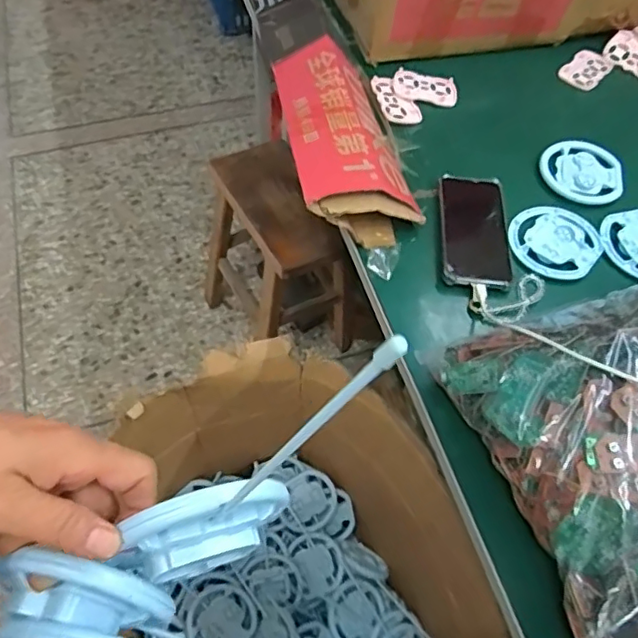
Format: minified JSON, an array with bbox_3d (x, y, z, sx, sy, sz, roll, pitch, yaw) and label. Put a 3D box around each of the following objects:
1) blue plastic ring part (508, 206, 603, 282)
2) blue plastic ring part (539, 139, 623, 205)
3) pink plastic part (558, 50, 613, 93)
[{"bbox_3d":[0.277,-0.093,0.685,0.100,0.006,0.114,39,63,19],"label":"blue plastic ring part"},{"bbox_3d":[0.335,-0.190,0.746,0.098,0.008,0.108,14,58,6],"label":"blue plastic ring part"},{"bbox_3d":[0.400,-0.374,0.878,0.056,0.012,0.079,40,64,20],"label":"pink plastic part"}]

